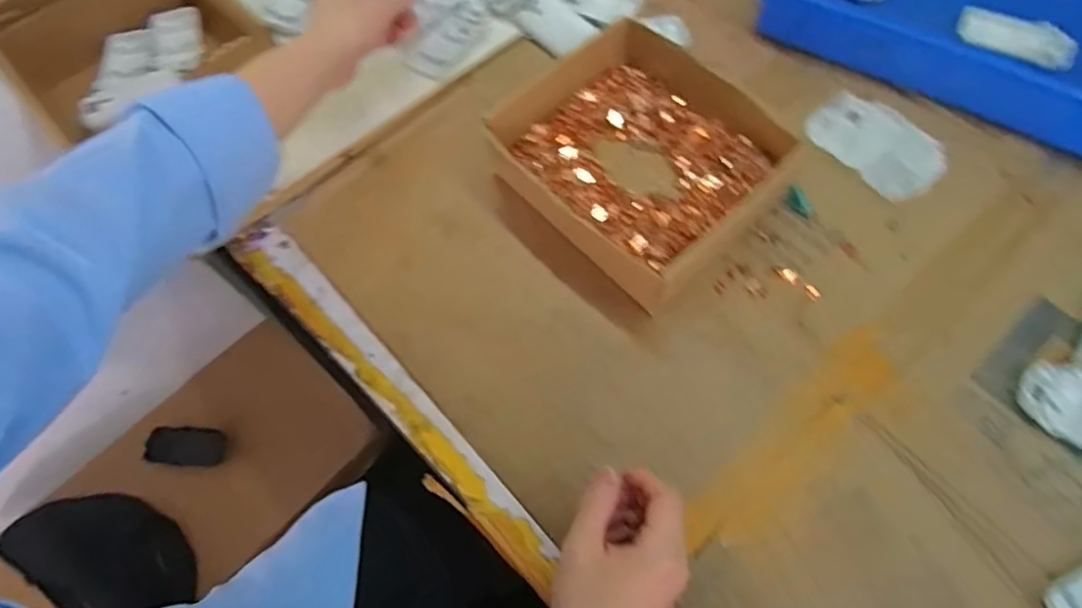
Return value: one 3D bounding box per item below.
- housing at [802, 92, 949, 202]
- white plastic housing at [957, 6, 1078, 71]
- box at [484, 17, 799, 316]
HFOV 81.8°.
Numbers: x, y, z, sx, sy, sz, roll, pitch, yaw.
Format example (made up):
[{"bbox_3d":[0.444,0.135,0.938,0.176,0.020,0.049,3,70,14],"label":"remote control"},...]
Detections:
[{"bbox_3d":[0.313,-0.149,0.582,0.080,0.008,0.118,-36,68,-13],"label":"housing"},{"bbox_3d":[0.463,-0.263,0.609,0.104,0.014,0.052,21,68,13],"label":"white plastic housing"},{"bbox_3d":[0.087,-0.135,0.544,0.203,0.057,0.223,-41,69,-15],"label":"box"}]

